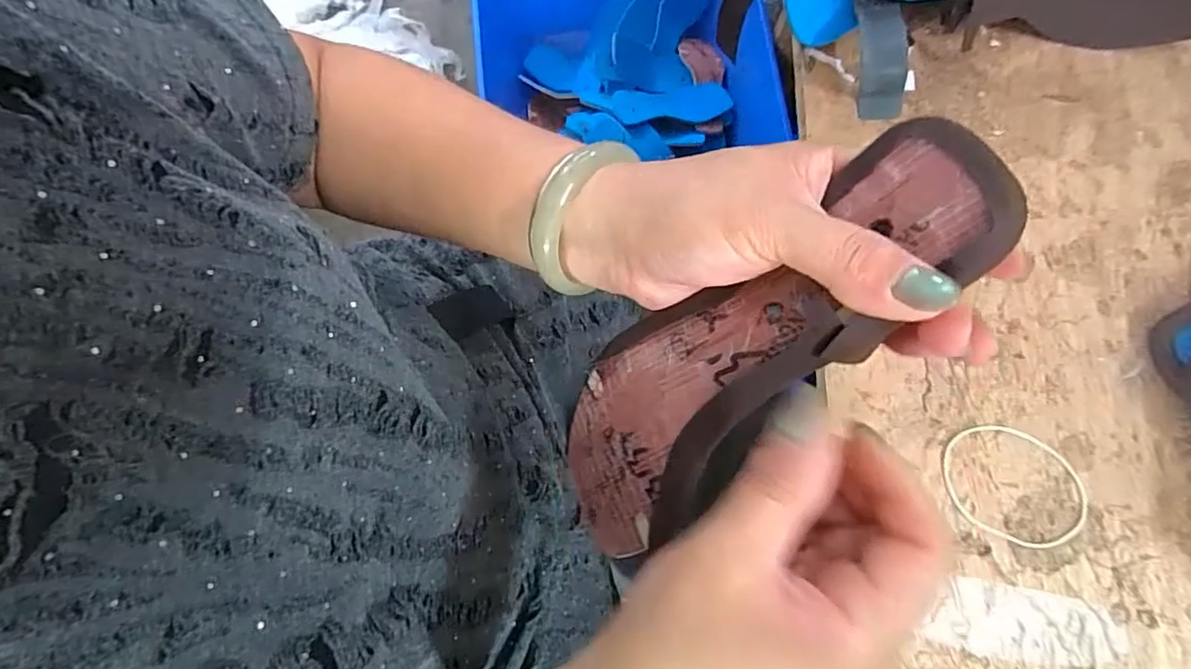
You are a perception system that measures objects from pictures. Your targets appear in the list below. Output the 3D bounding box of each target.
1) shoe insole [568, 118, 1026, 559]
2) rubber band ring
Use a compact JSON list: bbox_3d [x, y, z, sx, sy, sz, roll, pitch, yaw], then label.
[{"bbox_3d":[0.047,0.016,0.227,0.073,0.039,0.229,47,123,8],"label":"shoe insole"},{"bbox_3d":[0.235,0.084,0.315,0.081,0.004,0.062,21,79,3],"label":"rubber band ring"}]

